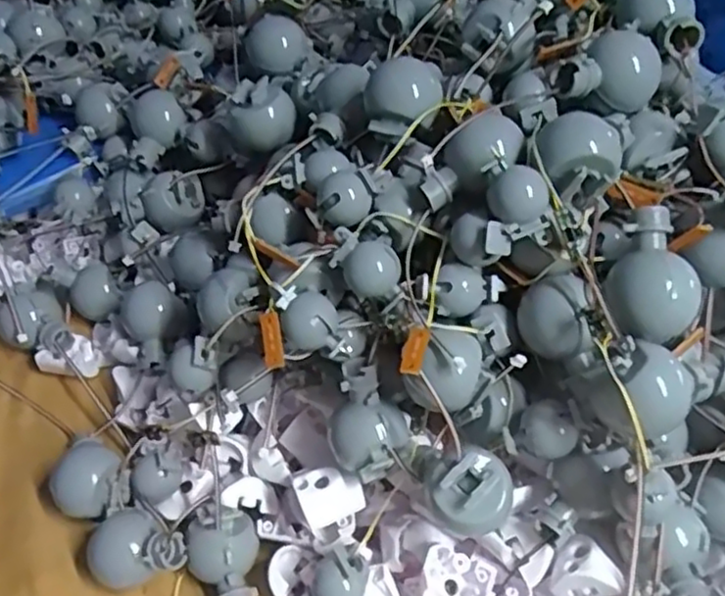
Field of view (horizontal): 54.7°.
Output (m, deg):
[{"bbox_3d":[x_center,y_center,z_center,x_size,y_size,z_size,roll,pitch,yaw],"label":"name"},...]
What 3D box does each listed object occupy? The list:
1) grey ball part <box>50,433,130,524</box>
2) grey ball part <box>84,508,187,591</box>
[{"bbox_3d":[-0.136,0.096,0.362,0.031,0.036,0.038,9,52,2],"label":"grey ball part"},{"bbox_3d":[-0.111,0.123,0.348,0.050,0.030,0.035,-11,62,8],"label":"grey ball part"}]

